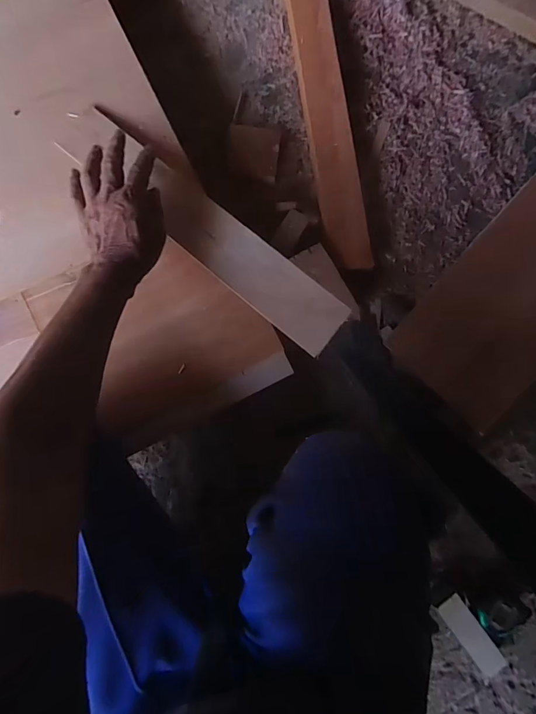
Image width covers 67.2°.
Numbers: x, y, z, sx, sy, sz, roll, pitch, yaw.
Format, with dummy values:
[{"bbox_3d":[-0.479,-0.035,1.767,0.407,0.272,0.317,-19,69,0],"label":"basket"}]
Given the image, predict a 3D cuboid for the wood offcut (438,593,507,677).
[{"bbox_3d":[0.308,0.420,0.605,0.039,0.007,0.134,-34,92,14],"label":"wood offcut"}]

